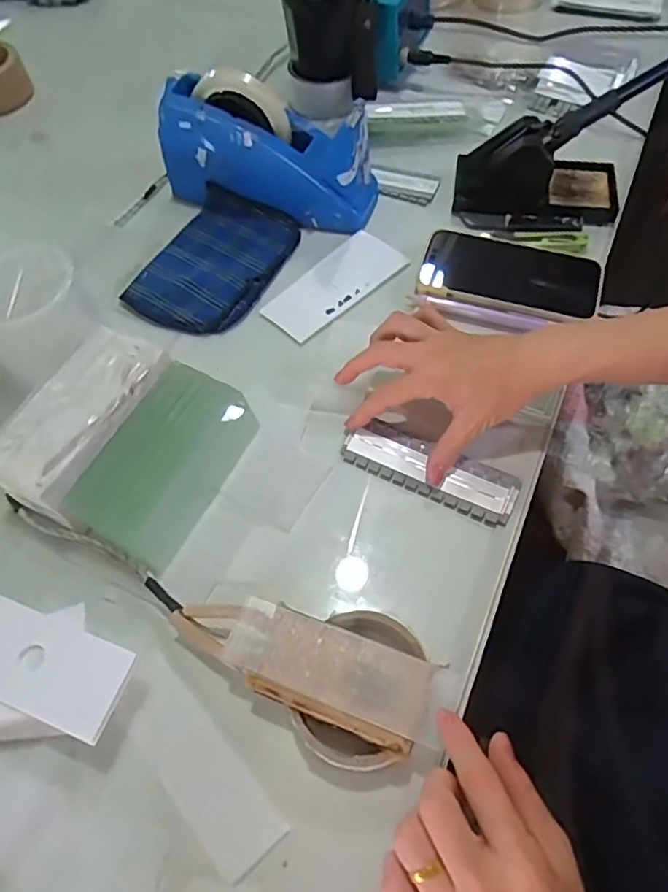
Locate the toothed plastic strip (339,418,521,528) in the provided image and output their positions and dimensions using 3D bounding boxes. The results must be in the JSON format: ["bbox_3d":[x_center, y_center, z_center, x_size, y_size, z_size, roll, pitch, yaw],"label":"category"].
[{"bbox_3d":[0.073,0.017,0.451,0.135,0.008,0.046,23,63,15],"label":"toothed plastic strip"}]

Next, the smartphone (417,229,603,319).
[{"bbox_3d":[0.162,-0.157,0.534,0.160,0.015,0.081,9,60,8],"label":"smartphone"}]

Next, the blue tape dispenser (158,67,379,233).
[{"bbox_3d":[-0.066,-0.288,0.572,0.210,0.108,0.063,16,61,12],"label":"blue tape dispenser"}]

